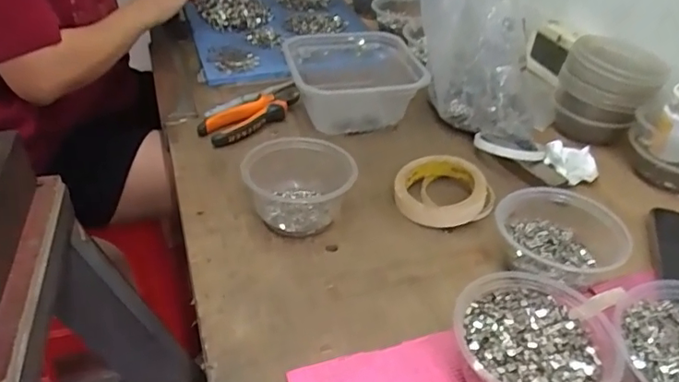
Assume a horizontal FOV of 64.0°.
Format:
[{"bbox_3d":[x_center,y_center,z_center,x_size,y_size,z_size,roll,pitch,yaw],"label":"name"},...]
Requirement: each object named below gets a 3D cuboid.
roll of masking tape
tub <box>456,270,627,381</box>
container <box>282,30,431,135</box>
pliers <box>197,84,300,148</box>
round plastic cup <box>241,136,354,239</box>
[{"bbox_3d":[0.110,-0.002,0.604,0.094,0.034,0.090,1,38,-1],"label":"roll of masking tape"},{"bbox_3d":[0.145,0.120,0.411,0.109,0.066,0.116,1,38,-1],"label":"tub"},{"bbox_3d":[0.022,-0.152,0.748,0.185,0.075,0.185,-2,38,-4],"label":"container"},{"bbox_3d":[-0.108,-0.109,0.730,0.061,0.021,0.169,31,47,32],"label":"pliers"},{"bbox_3d":[-0.041,-0.004,0.572,0.110,0.063,0.096,-7,39,-11],"label":"round plastic cup"}]

